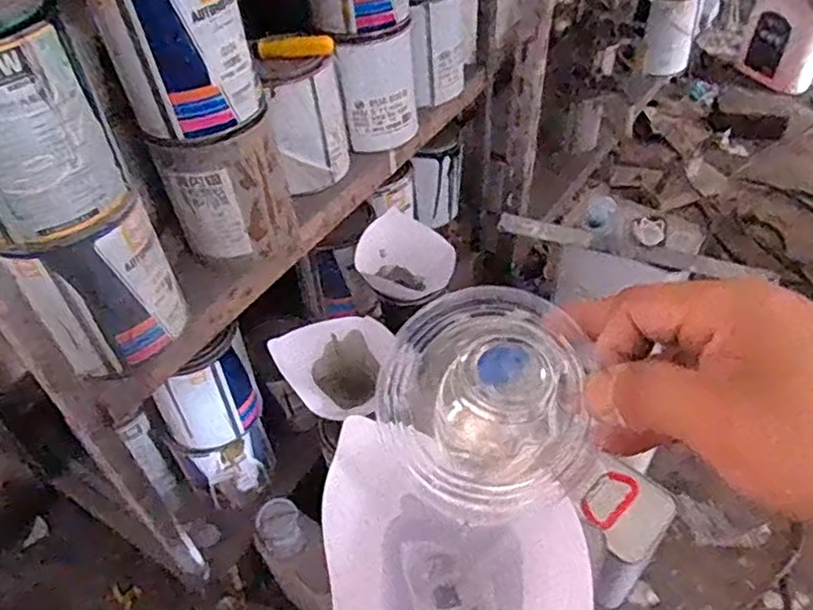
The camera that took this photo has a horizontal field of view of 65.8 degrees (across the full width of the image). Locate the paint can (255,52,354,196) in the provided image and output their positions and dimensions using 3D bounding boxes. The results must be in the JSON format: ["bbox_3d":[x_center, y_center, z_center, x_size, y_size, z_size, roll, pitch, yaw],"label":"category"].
[{"bbox_3d":[-0.102,-0.191,0.651,0.084,0.127,0.088,-1,47,1],"label":"paint can"}]

